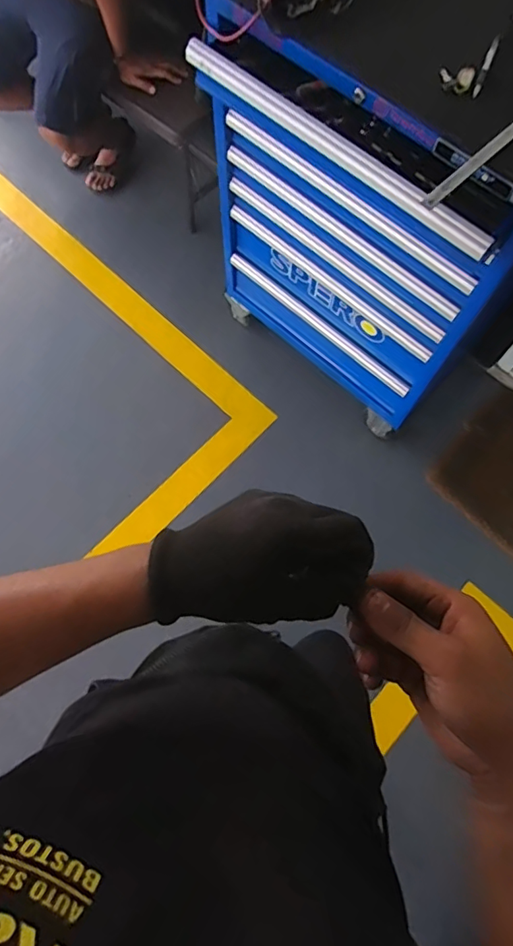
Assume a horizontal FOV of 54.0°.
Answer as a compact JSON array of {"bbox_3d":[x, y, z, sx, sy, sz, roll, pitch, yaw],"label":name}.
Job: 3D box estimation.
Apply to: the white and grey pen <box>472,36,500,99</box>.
[{"bbox_3d":[0.337,-0.594,0.738,0.015,0.013,0.119,23,73,6],"label":"white and grey pen"}]

